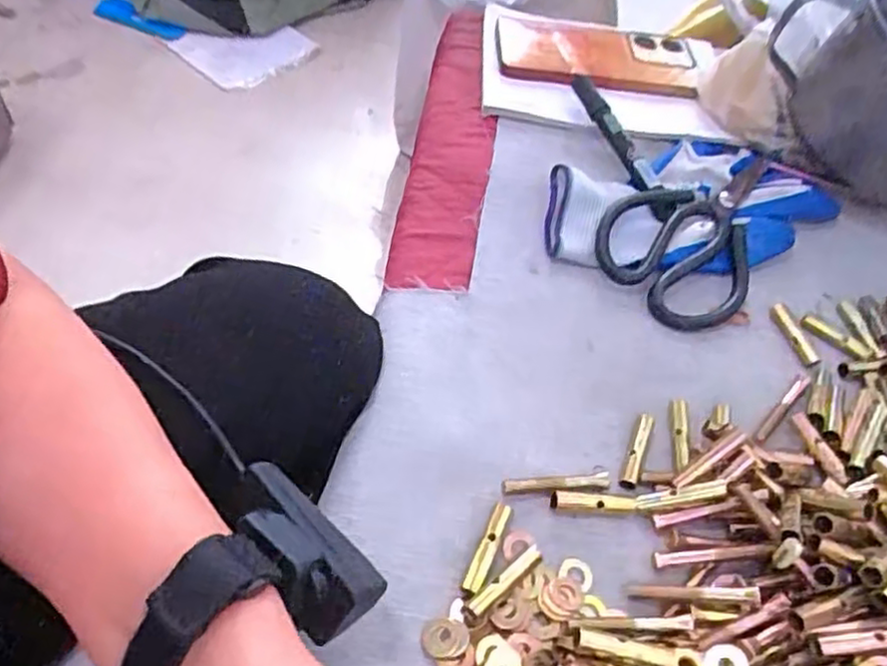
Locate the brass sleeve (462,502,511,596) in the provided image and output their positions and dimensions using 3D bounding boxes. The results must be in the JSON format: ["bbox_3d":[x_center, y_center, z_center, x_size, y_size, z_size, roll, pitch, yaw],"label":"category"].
[{"bbox_3d":[0.020,0.098,0.331,0.008,0.007,0.042,21,68,14],"label":"brass sleeve"}]

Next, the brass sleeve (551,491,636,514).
[{"bbox_3d":[0.073,0.083,0.351,0.043,0.008,0.008,8,49,-16],"label":"brass sleeve"}]

